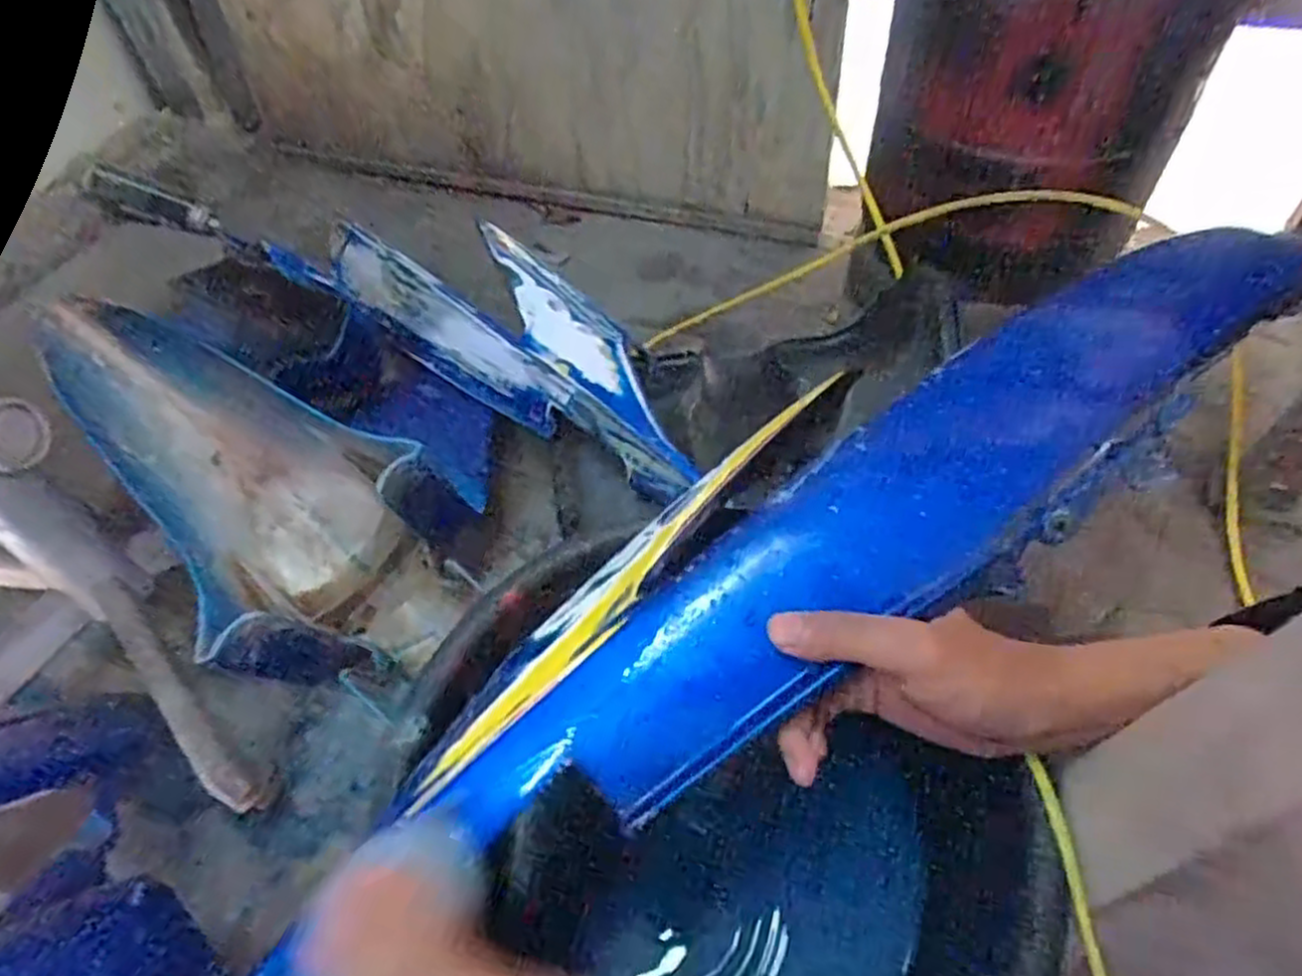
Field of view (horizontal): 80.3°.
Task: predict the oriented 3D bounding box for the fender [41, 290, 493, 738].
[{"bbox_3d":[-0.330,0.005,0.629,0.380,0.128,0.207,42,60,-8],"label":"fender"}]

